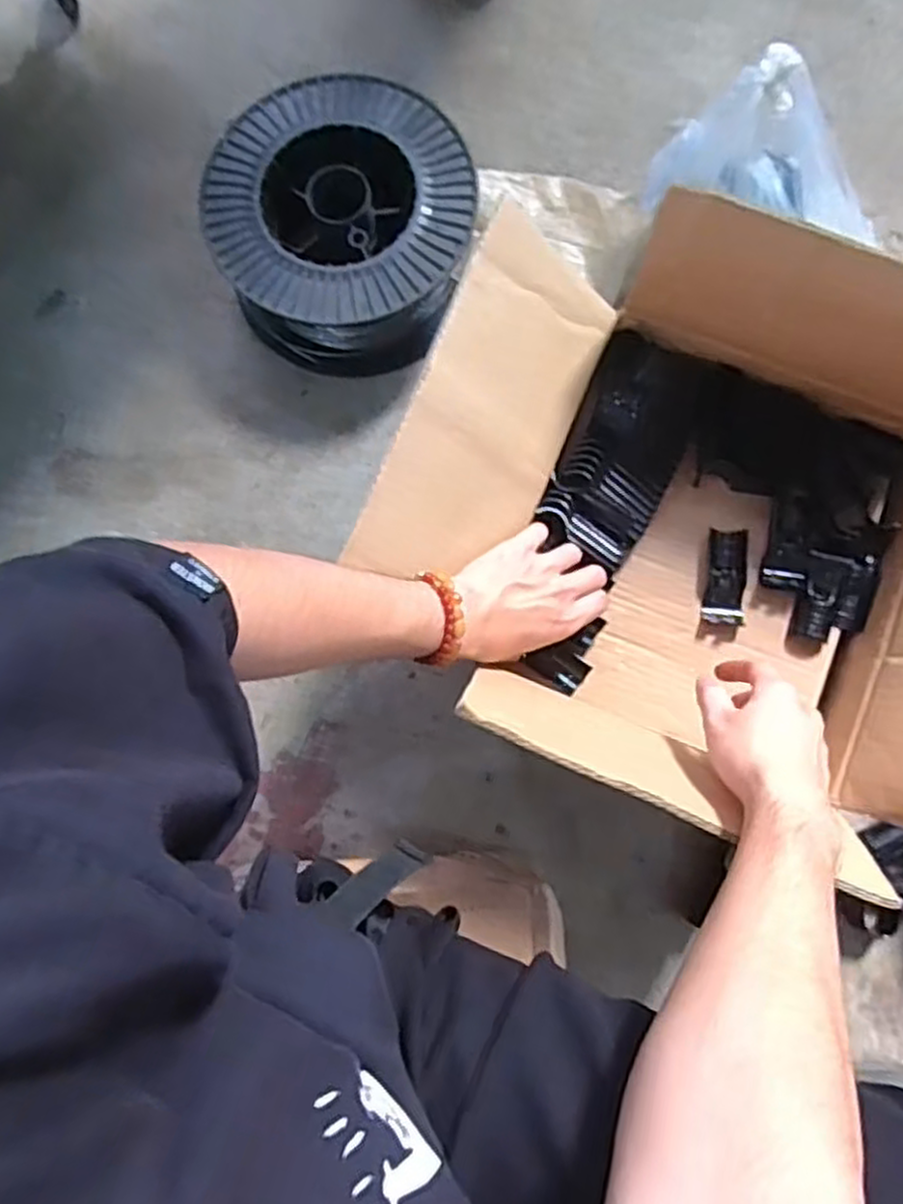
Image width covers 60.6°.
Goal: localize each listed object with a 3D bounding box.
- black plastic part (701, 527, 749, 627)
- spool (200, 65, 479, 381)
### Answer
[{"bbox_3d":[0.222,-0.020,0.626,0.033,0.009,0.074,6,81,2],"label":"black plastic part"},{"bbox_3d":[-0.099,-0.347,0.725,0.220,0.107,0.233,0,78,1],"label":"spool"}]

